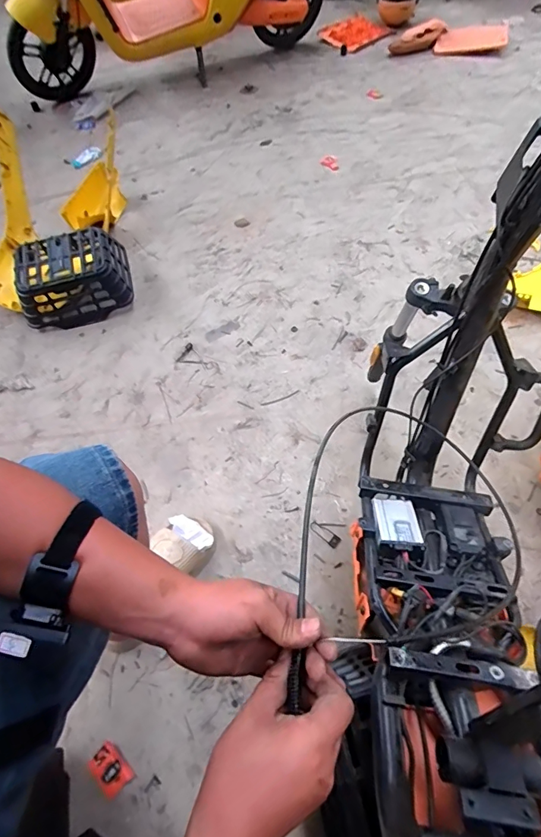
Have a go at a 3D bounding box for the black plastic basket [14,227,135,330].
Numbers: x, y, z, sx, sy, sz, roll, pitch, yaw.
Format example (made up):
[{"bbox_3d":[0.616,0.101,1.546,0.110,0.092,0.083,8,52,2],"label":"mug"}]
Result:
[{"bbox_3d":[-0.570,-0.403,1.221,0.319,0.165,0.212,-23,61,-10],"label":"black plastic basket"}]

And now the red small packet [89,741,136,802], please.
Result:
[{"bbox_3d":[-0.265,0.584,0.694,0.048,0.004,0.070,-37,66,-26],"label":"red small packet"}]

